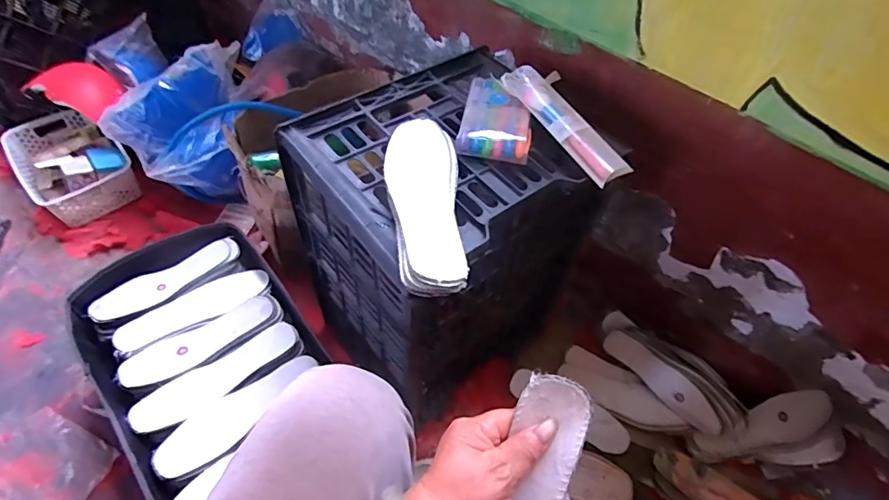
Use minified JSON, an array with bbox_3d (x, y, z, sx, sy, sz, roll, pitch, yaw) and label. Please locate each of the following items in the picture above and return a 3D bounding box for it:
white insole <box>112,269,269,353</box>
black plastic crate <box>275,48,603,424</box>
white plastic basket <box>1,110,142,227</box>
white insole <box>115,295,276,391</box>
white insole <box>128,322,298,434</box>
[{"bbox_3d":[-0.399,0.089,0.769,0.229,0.020,0.079,-25,58,-22],"label":"white insole"},{"bbox_3d":[-0.008,0.005,0.745,0.317,0.455,0.276,-32,61,-26],"label":"black plastic crate"},{"bbox_3d":[-0.845,-0.194,1.095,0.193,0.096,0.299,-35,62,-27],"label":"white plastic basket"},{"bbox_3d":[-0.370,0.137,0.731,0.219,0.017,0.066,-28,59,-24],"label":"white insole"},{"bbox_3d":[-0.327,0.177,0.695,0.230,0.015,0.074,-33,62,-27],"label":"white insole"}]

